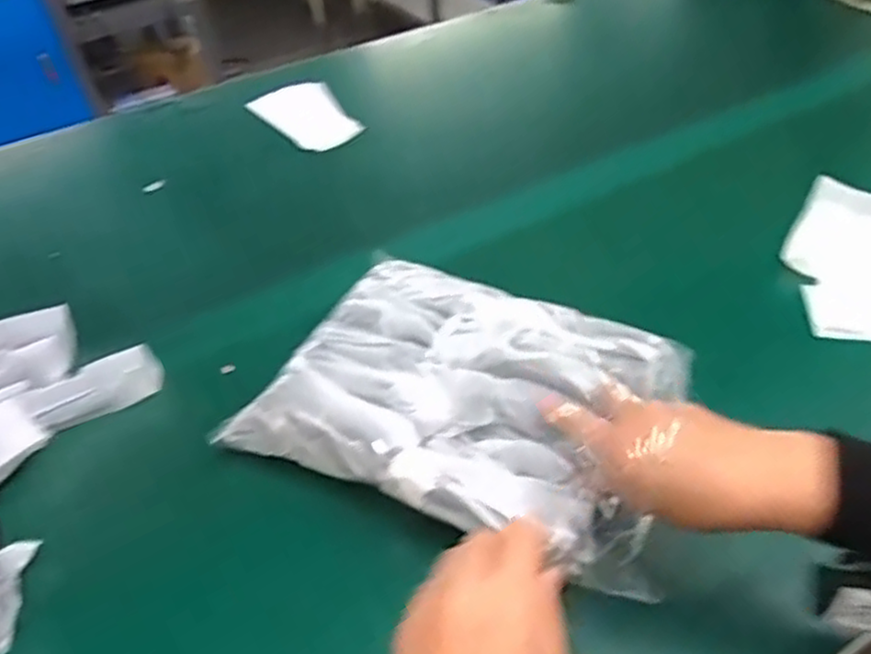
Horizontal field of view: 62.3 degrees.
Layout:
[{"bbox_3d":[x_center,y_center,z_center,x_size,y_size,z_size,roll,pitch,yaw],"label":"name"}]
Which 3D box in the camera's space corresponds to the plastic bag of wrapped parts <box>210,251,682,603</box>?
[{"bbox_3d":[0.029,0.049,0.522,0.288,0.063,0.197,20,48,24],"label":"plastic bag of wrapped parts"}]

